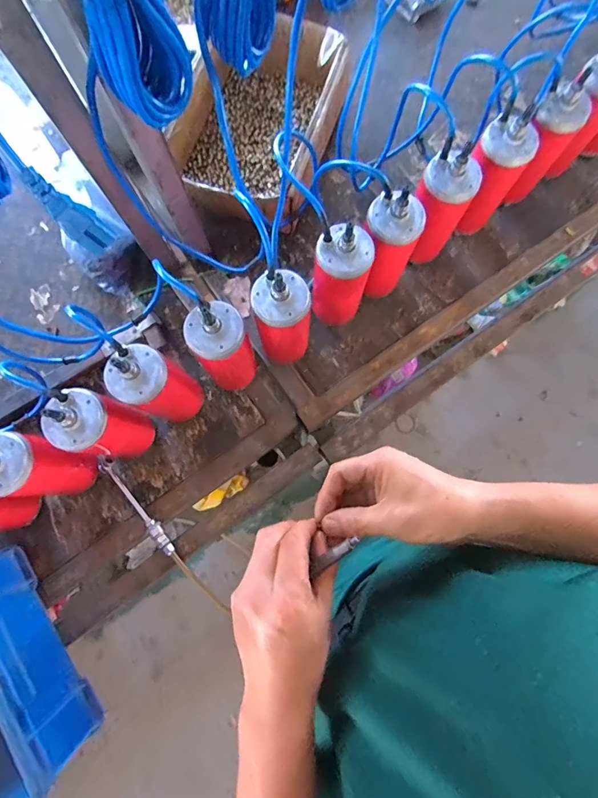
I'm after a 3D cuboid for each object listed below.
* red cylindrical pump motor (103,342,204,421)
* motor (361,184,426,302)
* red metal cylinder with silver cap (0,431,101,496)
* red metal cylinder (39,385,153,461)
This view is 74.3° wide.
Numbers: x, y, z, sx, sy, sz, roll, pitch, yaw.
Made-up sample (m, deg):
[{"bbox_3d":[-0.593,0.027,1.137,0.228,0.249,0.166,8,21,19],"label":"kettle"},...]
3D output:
[{"bbox_3d":[-0.194,-0.015,0.550,0.064,0.193,0.070,0,79,0],"label":"red cylindrical pump motor"},{"bbox_3d":[0.128,-0.219,0.592,0.076,0.192,0.066,23,80,5],"label":"motor"},{"bbox_3d":[-0.344,0.090,0.533,0.071,0.194,0.076,0,79,0],"label":"red metal cylinder with silver cap"},{"bbox_3d":[-0.262,0.040,0.543,0.072,0.194,0.073,0,79,0],"label":"red metal cylinder"}]

